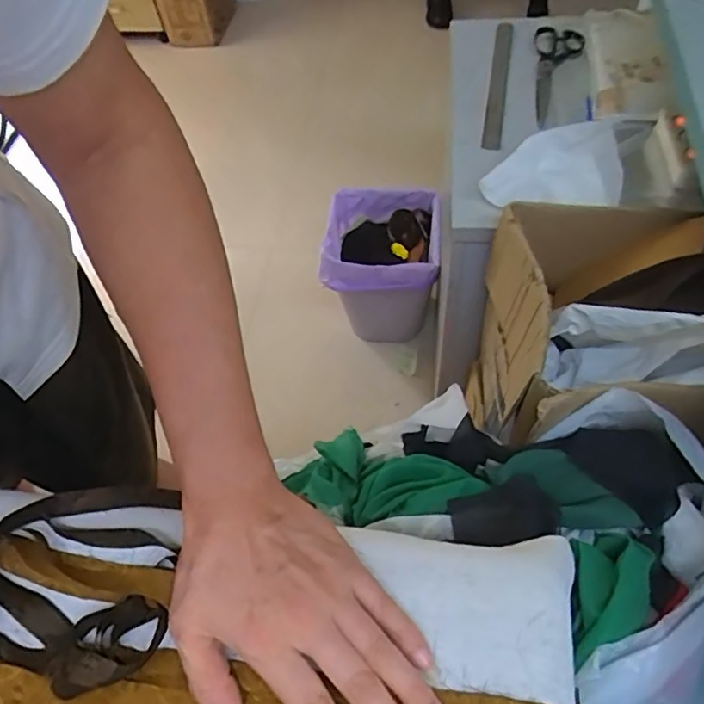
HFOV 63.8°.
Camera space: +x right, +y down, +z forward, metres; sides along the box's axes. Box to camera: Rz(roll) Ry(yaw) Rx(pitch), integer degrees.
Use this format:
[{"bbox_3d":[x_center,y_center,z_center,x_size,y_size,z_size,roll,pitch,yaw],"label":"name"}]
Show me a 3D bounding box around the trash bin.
[{"bbox_3d":[0.068,-0.181,1.268,0.224,0.293,0.268,2,58,5],"label":"trash bin"}]

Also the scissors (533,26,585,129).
[{"bbox_3d":[0.305,-0.424,0.858,0.078,0.018,0.263,13,59,12],"label":"scissors"}]

